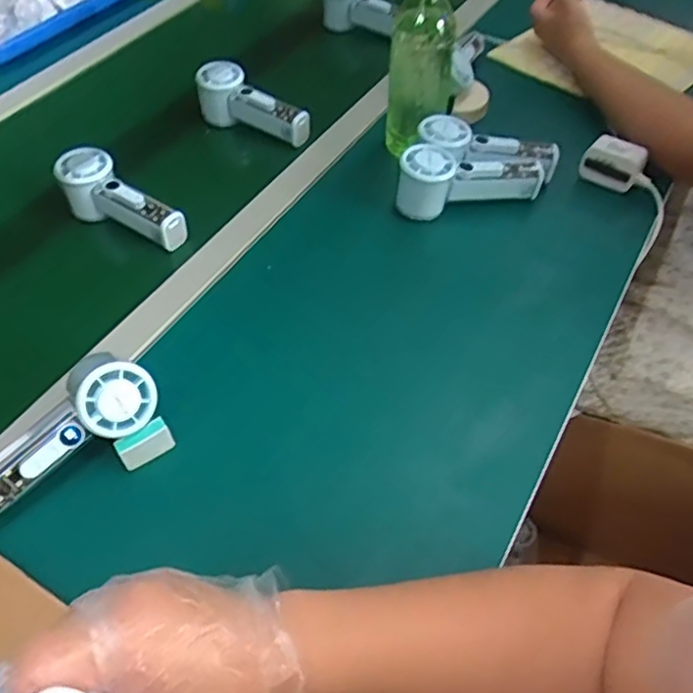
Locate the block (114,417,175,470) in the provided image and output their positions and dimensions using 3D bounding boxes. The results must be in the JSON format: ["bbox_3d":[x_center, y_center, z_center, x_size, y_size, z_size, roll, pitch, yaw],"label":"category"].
[{"bbox_3d":[-0.155,0.076,0.497,0.042,0.028,0.012,-34,25,-20],"label":"block"}]

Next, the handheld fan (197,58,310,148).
[{"bbox_3d":[-0.117,-0.295,0.789,0.148,0.059,0.057,32,58,25],"label":"handheld fan"}]

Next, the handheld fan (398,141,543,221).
[{"bbox_3d":[0.129,-0.175,0.694,0.158,0.067,0.048,-5,49,-18],"label":"handheld fan"}]

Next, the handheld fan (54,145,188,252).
[{"bbox_3d":[-0.237,-0.152,0.670,0.151,0.056,0.056,32,58,25],"label":"handheld fan"}]

